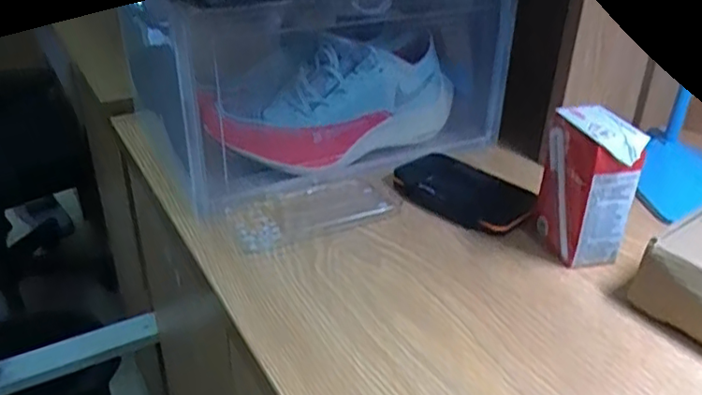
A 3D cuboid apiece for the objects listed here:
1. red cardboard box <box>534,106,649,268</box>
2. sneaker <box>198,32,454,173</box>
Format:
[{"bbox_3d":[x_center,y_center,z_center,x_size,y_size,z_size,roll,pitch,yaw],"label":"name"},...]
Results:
[{"bbox_3d":[0.178,-0.007,0.459,0.048,0.108,0.066,-4,31,-9],"label":"red cardboard box"},{"bbox_3d":[-0.014,-0.090,0.586,0.258,0.102,0.083,-18,36,-30],"label":"sneaker"}]

